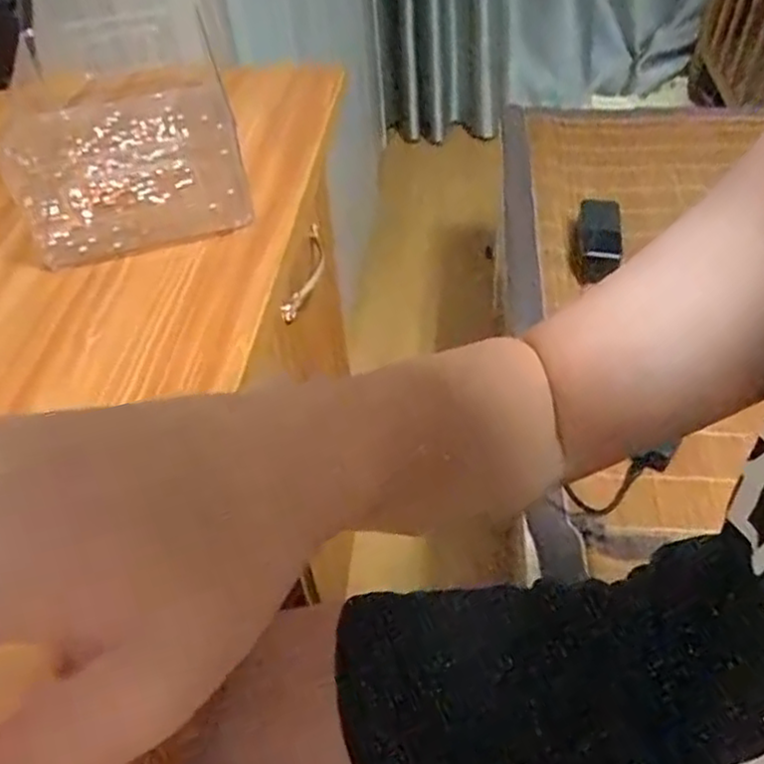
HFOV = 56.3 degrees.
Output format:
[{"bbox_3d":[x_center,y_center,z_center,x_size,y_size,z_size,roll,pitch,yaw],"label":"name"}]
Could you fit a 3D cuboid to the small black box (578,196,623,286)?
[{"bbox_3d":[0.310,-0.205,1.013,0.058,0.033,0.156,4,47,10],"label":"small black box"}]

